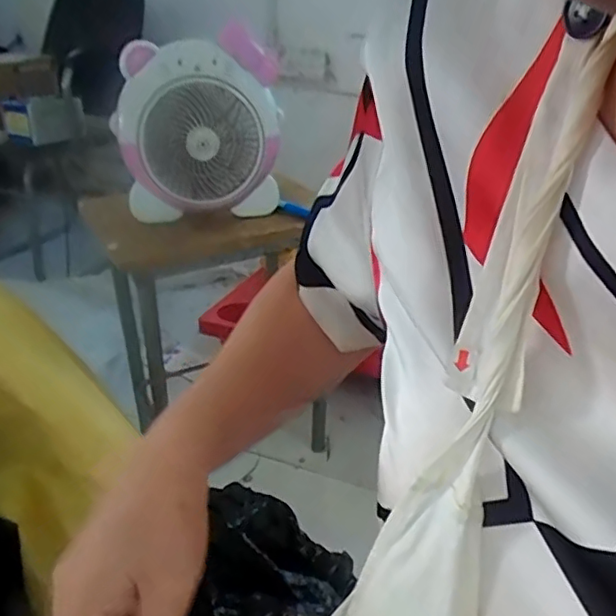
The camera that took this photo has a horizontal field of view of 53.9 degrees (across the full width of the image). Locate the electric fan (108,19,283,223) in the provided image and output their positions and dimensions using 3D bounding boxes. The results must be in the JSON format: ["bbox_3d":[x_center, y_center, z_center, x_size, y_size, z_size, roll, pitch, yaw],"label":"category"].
[{"bbox_3d":[-0.169,-0.287,0.959,0.244,0.252,0.144,-4,29,-9],"label":"electric fan"}]

